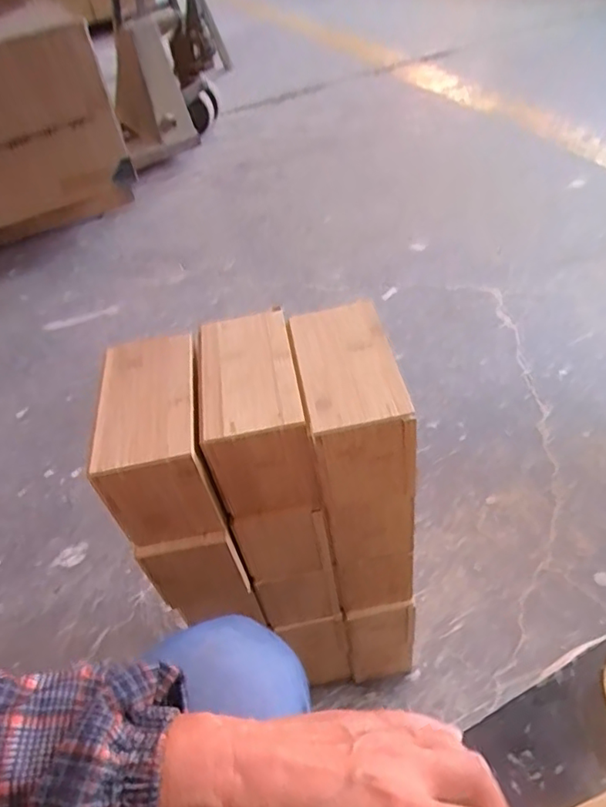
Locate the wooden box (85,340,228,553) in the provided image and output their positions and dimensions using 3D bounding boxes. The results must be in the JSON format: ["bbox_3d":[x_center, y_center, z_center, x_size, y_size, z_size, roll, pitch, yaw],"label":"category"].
[{"bbox_3d":[-0.124,0.029,0.492,0.081,0.110,0.134,-11,46,-1],"label":"wooden box"}]

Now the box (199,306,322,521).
[{"bbox_3d":[-0.040,0.006,0.502,0.084,0.103,0.149,-10,46,0],"label":"box"}]

